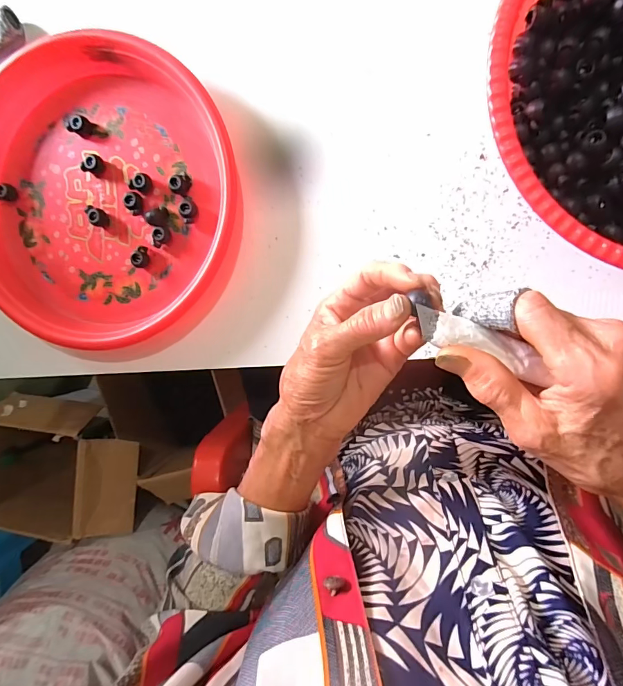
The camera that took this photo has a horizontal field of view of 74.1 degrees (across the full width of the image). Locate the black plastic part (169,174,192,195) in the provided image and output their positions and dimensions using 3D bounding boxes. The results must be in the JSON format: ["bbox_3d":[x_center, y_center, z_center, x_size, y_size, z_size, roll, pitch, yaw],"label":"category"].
[{"bbox_3d":[-0.111,-0.136,0.351,0.016,0.013,0.013,-17,91,9],"label":"black plastic part"}]

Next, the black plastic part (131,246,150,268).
[{"bbox_3d":[-0.150,-0.075,0.363,0.011,0.011,0.019,36,98,5],"label":"black plastic part"}]

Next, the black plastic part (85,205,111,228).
[{"bbox_3d":[-0.193,-0.113,0.370,0.019,0.014,0.015,21,97,7],"label":"black plastic part"}]

